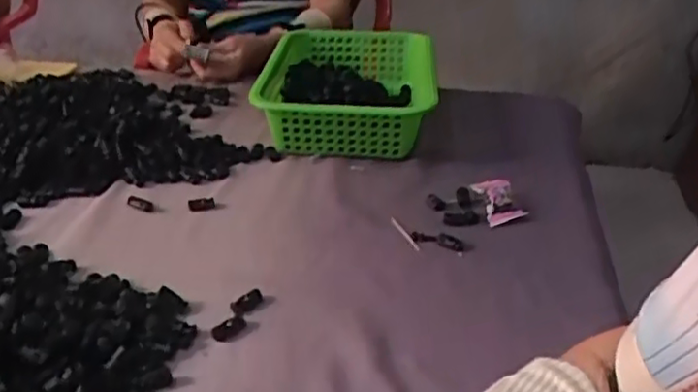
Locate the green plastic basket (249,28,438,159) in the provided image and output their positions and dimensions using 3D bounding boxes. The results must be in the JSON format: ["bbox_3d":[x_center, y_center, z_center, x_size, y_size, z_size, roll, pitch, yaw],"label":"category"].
[{"bbox_3d":[0.003,-0.146,0.885,0.214,0.080,0.324,2,31,1],"label":"green plastic basket"}]

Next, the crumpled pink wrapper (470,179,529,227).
[{"bbox_3d":[0.161,0.005,0.692,0.043,0.025,0.059,-3,31,-7],"label":"crumpled pink wrapper"}]

